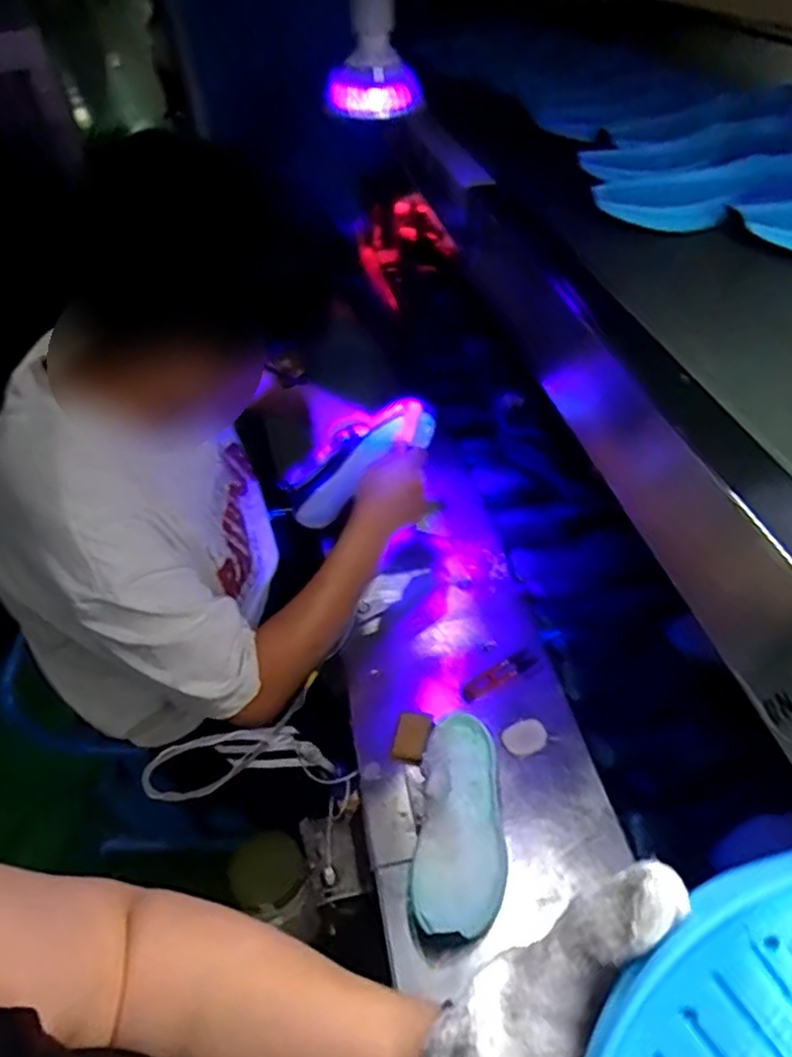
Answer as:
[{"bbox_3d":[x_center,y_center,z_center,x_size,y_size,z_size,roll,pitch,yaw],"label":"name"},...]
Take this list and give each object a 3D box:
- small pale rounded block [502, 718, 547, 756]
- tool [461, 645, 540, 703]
[{"bbox_3d":[0.136,0.220,0.707,0.047,0.008,0.033,-21,49,-13],"label":"small pale rounded block"},{"bbox_3d":[0.117,0.167,0.766,0.097,0.005,0.024,-27,51,-18],"label":"tool"}]

